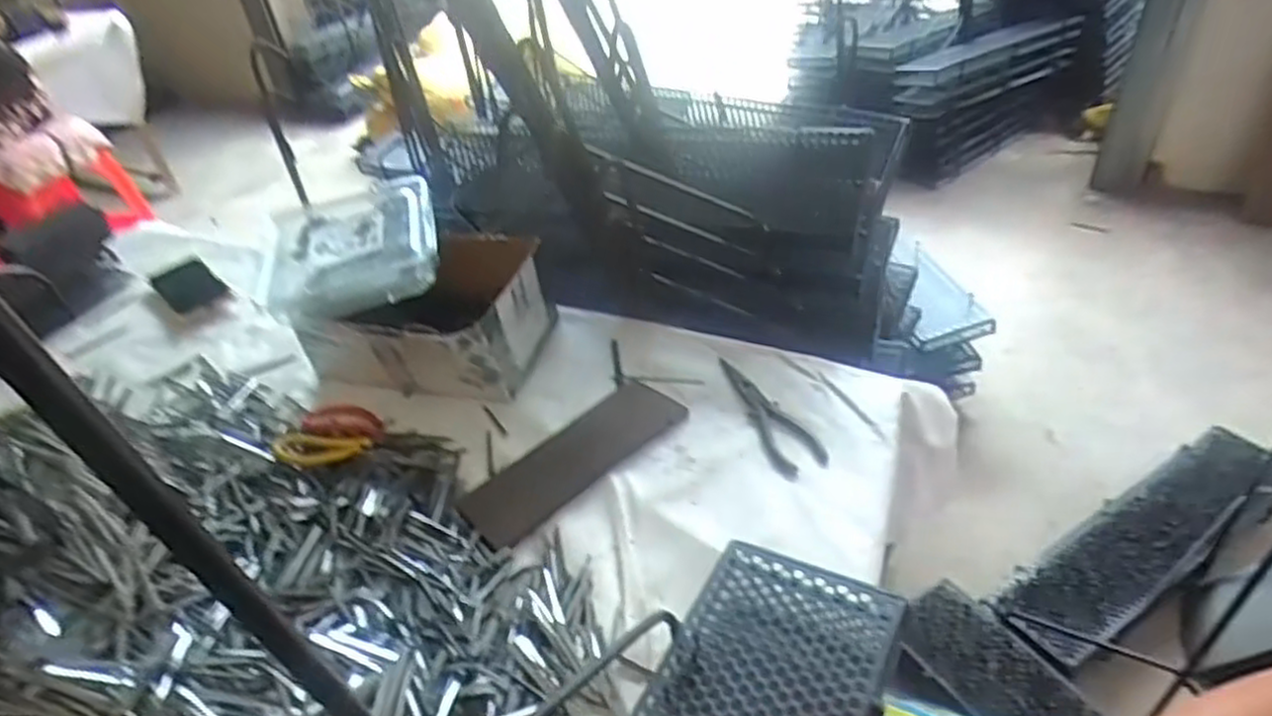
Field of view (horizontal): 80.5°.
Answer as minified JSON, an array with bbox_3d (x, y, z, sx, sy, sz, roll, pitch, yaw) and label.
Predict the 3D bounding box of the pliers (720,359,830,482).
[{"bbox_3d":[0.137,0.060,0.823,0.058,0.007,0.185,-20,40,-16],"label":"pliers"}]

